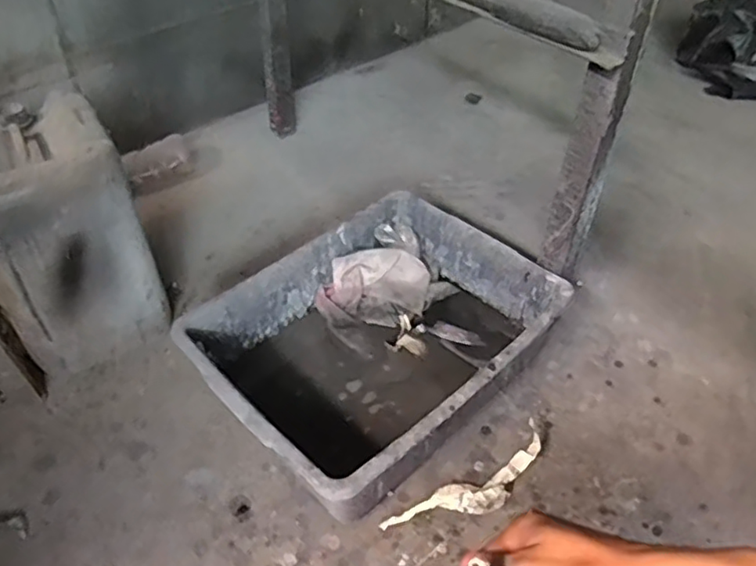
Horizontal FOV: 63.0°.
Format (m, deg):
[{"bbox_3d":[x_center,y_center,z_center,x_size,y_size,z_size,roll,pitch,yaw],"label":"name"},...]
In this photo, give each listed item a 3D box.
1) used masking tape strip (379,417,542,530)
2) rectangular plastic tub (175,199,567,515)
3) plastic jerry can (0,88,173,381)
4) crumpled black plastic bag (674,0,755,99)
[{"bbox_3d":[0.107,0.227,0.680,0.207,0.025,0.053,-25,49,-21],"label":"used masking tape strip"},{"bbox_3d":[0.000,0.075,0.768,0.386,0.125,0.305,-34,52,-28],"label":"rectangular plastic tub"},{"bbox_3d":[-0.402,-0.057,0.805,0.184,0.297,0.207,-24,48,-19],"label":"plastic jerry can"},{"bbox_3d":[0.803,-0.502,1.309,0.296,0.151,0.197,16,48,19],"label":"crumpled black plastic bag"}]

